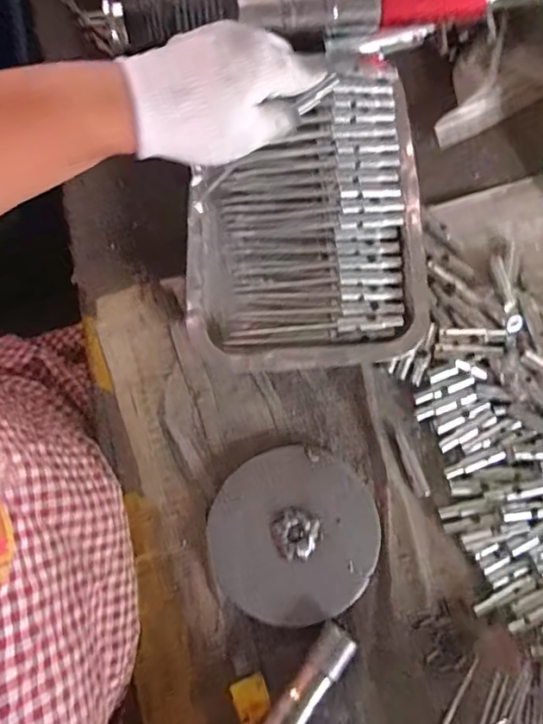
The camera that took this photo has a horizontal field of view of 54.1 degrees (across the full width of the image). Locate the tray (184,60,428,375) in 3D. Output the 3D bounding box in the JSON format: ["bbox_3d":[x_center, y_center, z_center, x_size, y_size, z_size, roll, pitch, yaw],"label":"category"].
[{"bbox_3d":[0.026,-0.115,0.426,0.186,0.038,0.244,-5,80,-1],"label":"tray"}]

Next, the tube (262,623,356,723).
[{"bbox_3d":[0.016,0.244,0.378,0.023,0.029,0.121,37,82,6],"label":"tube"}]

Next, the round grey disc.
[{"bbox_3d":[0.017,0.129,0.398,0.123,0.009,0.123,0,80,0],"label":"round grey disc"}]

